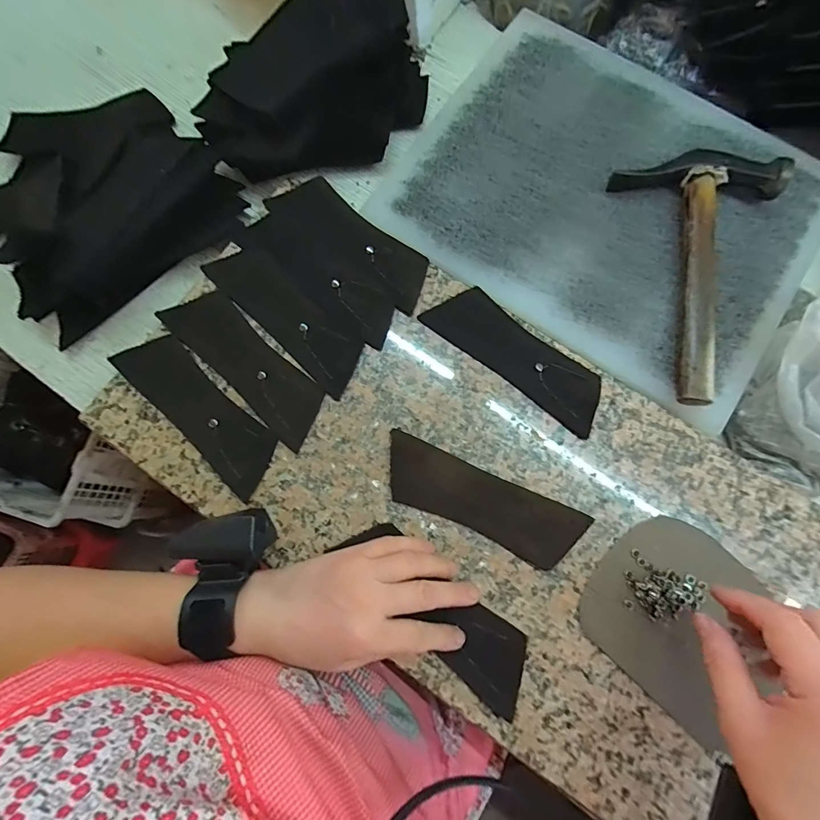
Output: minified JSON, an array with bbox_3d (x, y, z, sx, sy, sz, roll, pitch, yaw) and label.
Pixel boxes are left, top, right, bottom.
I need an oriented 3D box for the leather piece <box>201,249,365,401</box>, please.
[{"bbox_3d":[-0.111,-0.084,0.358,0.165,0.009,0.052,41,86,7],"label":"leather piece"}]

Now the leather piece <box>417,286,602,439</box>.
[{"bbox_3d":[0.094,-0.049,0.355,0.166,0.005,0.052,38,82,7],"label":"leather piece"}]

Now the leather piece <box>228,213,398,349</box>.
[{"bbox_3d":[-0.085,-0.120,0.367,0.165,0.011,0.049,35,80,3],"label":"leather piece"}]

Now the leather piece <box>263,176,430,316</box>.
[{"bbox_3d":[-0.053,-0.160,0.371,0.167,0.006,0.053,38,82,7],"label":"leather piece"}]

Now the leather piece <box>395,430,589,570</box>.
[{"bbox_3d":[0.056,0.074,0.328,0.164,0.004,0.051,24,80,5],"label":"leather piece"}]

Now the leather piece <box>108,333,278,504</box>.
[{"bbox_3d":[-0.175,-0.001,0.340,0.160,0.006,0.050,44,82,6],"label":"leather piece"}]

